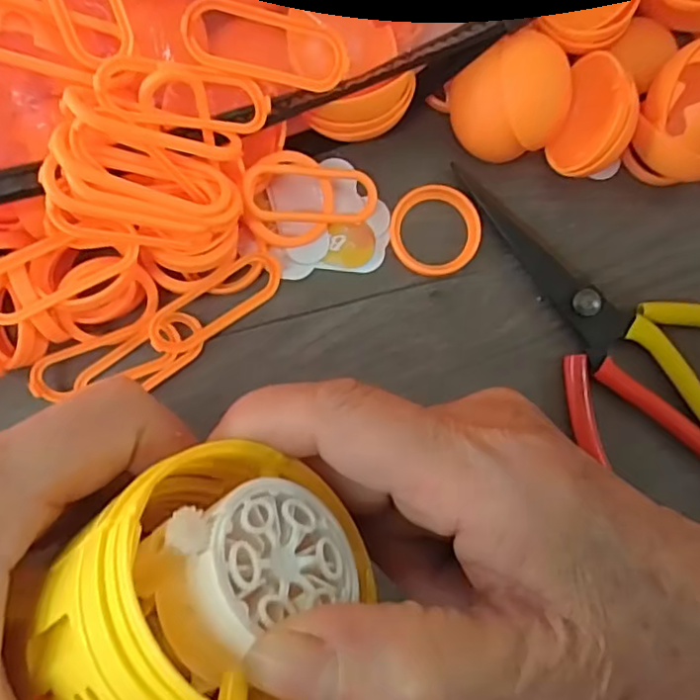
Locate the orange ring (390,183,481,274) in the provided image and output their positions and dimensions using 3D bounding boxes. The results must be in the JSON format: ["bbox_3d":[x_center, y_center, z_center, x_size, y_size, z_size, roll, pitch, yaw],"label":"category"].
[{"bbox_3d":[0.034,-0.047,0.241,0.034,0.004,0.035,0,86,-1],"label":"orange ring"}]

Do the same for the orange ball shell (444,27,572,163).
[{"bbox_3d":[0.059,-0.092,0.228,0.039,0.041,0.034,-11,86,-2],"label":"orange ball shell"}]

